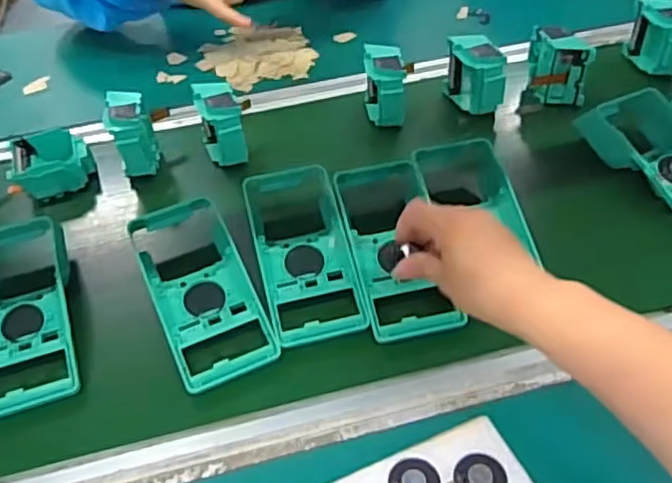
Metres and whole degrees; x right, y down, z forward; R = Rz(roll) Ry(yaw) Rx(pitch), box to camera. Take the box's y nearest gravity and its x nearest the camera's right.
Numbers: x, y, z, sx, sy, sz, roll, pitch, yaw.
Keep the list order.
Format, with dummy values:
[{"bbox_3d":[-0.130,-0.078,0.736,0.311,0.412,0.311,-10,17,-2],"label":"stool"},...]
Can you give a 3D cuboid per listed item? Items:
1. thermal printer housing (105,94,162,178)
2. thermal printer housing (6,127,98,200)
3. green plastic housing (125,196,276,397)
[{"bbox_3d":[-0.220,-0.116,0.697,0.049,0.073,0.084,-16,46,-13],"label":"thermal printer housing"},{"bbox_3d":[-0.308,-0.085,0.706,0.078,0.033,0.078,-12,45,-10],"label":"thermal printer housing"},{"bbox_3d":[-0.121,0.030,0.556,0.082,0.038,0.192,-19,47,-17],"label":"green plastic housing"}]

